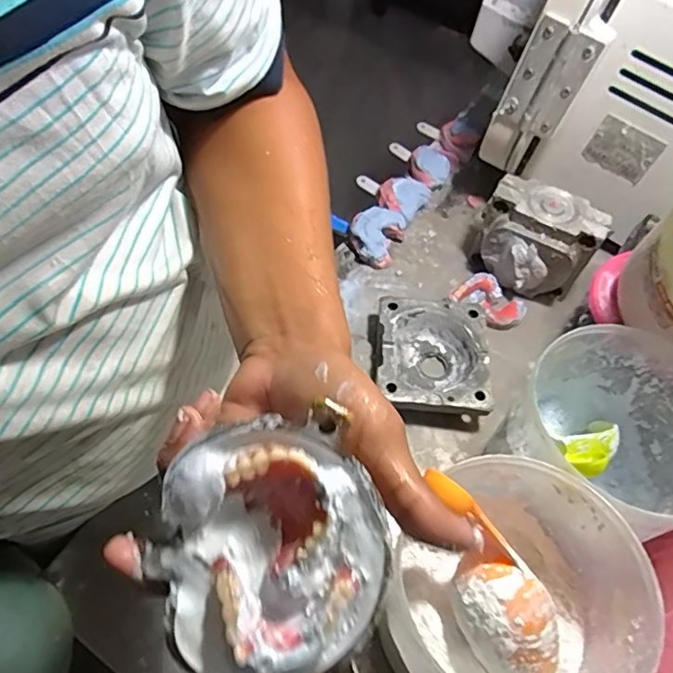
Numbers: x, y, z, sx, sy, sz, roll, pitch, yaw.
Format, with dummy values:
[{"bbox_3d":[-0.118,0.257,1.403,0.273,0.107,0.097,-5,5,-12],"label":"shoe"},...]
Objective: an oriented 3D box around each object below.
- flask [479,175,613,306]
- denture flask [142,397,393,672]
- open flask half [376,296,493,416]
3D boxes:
[{"bbox_3d":[0.228,-0.107,0.641,0.126,0.114,0.079,21,57,8],"label":"flask"},{"bbox_3d":[-0.027,0.091,0.235,0.093,0.036,0.104,-21,86,-5],"label":"denture flask"},{"bbox_3d":[0.102,0.023,0.586,0.109,0.038,0.131,2,57,-4],"label":"open flask half"}]

